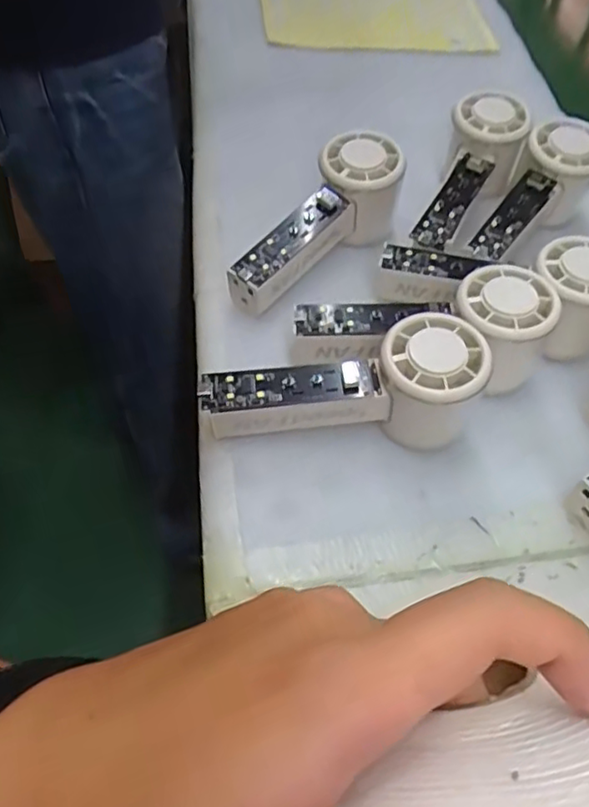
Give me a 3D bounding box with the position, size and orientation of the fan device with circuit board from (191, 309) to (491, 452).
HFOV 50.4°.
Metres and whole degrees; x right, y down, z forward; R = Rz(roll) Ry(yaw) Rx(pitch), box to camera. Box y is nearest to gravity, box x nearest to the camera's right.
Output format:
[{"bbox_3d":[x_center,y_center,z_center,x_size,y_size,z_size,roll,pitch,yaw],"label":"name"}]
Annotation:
[{"bbox_3d":[0.026,-0.006,0.345,0.149,0.058,0.050,-6,56,-9],"label":"fan device with circuit board"}]

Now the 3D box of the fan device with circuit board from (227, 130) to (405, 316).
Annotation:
[{"bbox_3d":[0.020,-0.120,0.420,0.055,0.057,0.146,31,58,15],"label":"fan device with circuit board"}]

